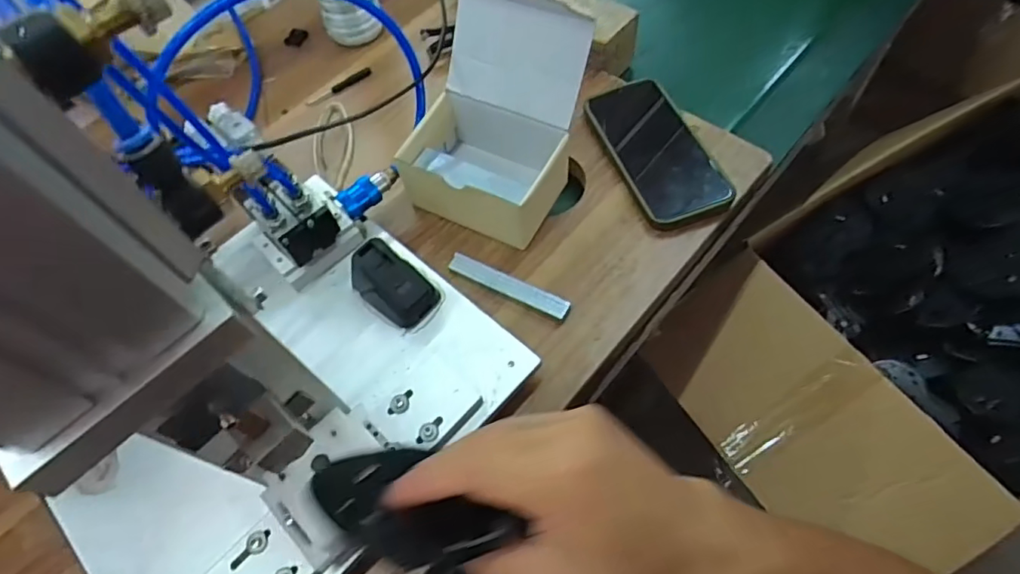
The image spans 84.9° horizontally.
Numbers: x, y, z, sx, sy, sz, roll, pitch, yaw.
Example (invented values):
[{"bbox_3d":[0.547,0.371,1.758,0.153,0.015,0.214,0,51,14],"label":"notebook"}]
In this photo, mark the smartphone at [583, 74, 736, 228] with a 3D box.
[{"bbox_3d":[0.135,-0.128,0.515,0.080,0.015,0.170,-18,61,-6],"label":"smartphone"}]

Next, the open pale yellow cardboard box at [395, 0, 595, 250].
[{"bbox_3d":[-0.011,-0.138,0.461,0.124,0.135,0.134,25,65,17],"label":"open pale yellow cardboard box"}]

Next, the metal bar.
[{"bbox_3d":[-0.001,0.000,0.458,0.107,0.011,0.017,25,65,17],"label":"metal bar"}]

